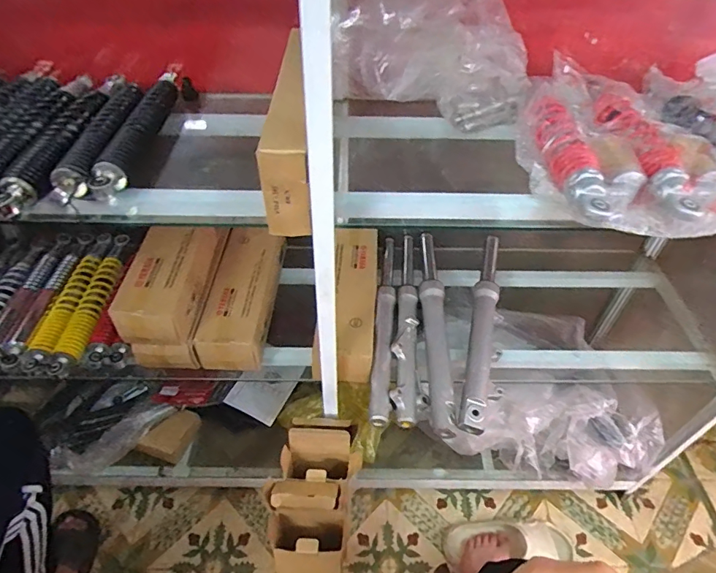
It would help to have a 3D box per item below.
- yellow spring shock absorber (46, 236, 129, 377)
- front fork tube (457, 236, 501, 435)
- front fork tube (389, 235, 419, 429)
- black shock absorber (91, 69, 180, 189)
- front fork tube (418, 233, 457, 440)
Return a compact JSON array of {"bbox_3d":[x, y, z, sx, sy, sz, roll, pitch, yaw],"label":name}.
[{"bbox_3d":[-0.529,0.024,0.922,0.052,0.037,0.336,1,46,-1],"label":"yellow spring shock absorber"},{"bbox_3d":[0.245,0.063,0.898,0.047,0.047,0.462,12,47,10],"label":"front fork tube"},{"bbox_3d":[0.095,0.061,0.894,0.045,0.040,0.437,5,46,3],"label":"front fork tube"},{"bbox_3d":[-0.325,-0.237,0.684,0.040,0.044,0.309,1,46,-1],"label":"black shock absorber"},{"bbox_3d":[0.150,0.067,0.899,0.057,0.046,0.466,4,46,2],"label":"front fork tube"}]

